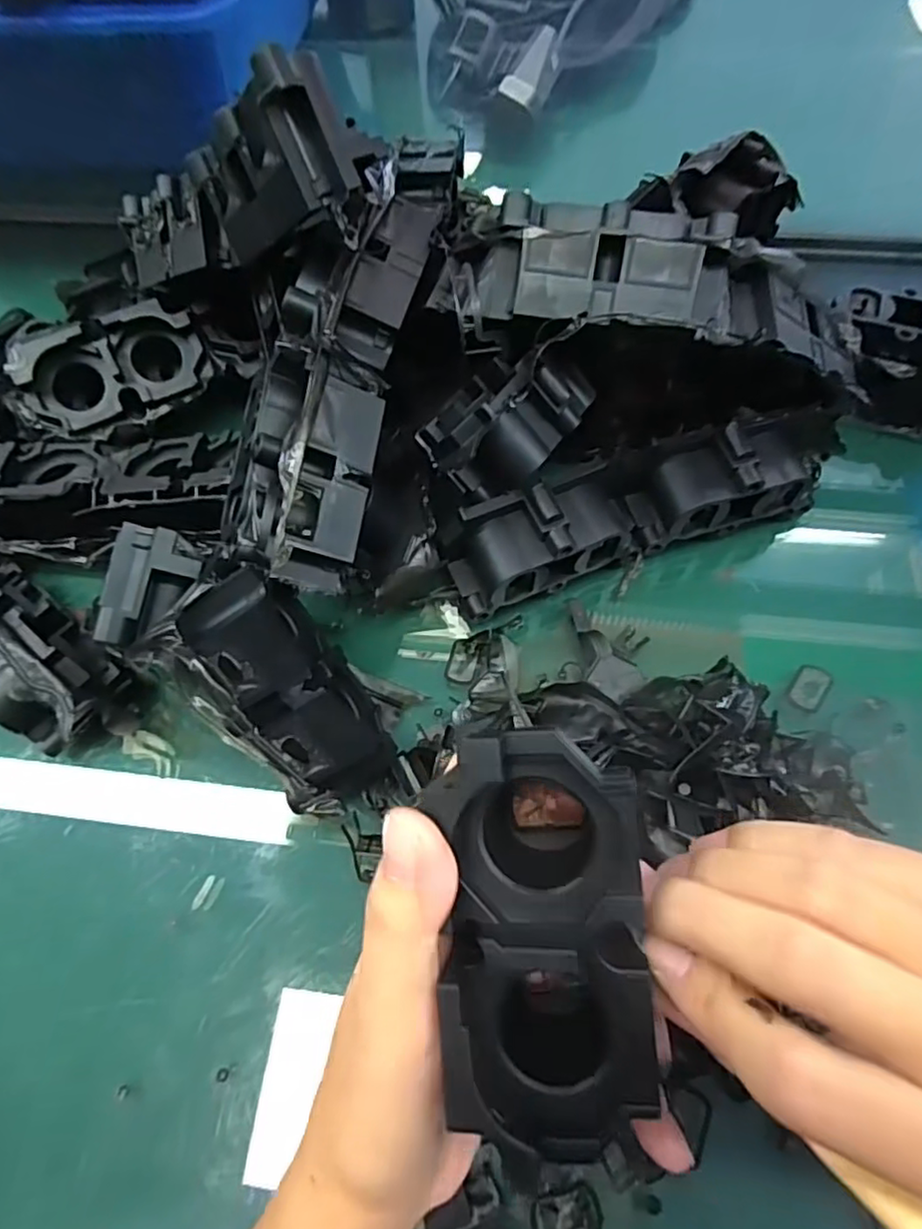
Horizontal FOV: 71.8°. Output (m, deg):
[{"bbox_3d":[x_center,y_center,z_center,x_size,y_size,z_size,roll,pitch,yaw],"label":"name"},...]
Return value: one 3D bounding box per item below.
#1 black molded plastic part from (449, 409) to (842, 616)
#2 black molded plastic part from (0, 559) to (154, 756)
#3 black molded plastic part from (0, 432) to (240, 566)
[{"bbox_3d":[0.098,-0.058,0.330,0.222,0.047,0.046,-18,65,-7],"label":"black molded plastic part"},{"bbox_3d":[-0.244,-0.002,0.314,0.203,0.051,0.057,33,70,16],"label":"black molded plastic part"},{"bbox_3d":[-0.197,-0.072,0.333,0.172,0.033,0.068,5,65,4],"label":"black molded plastic part"}]

